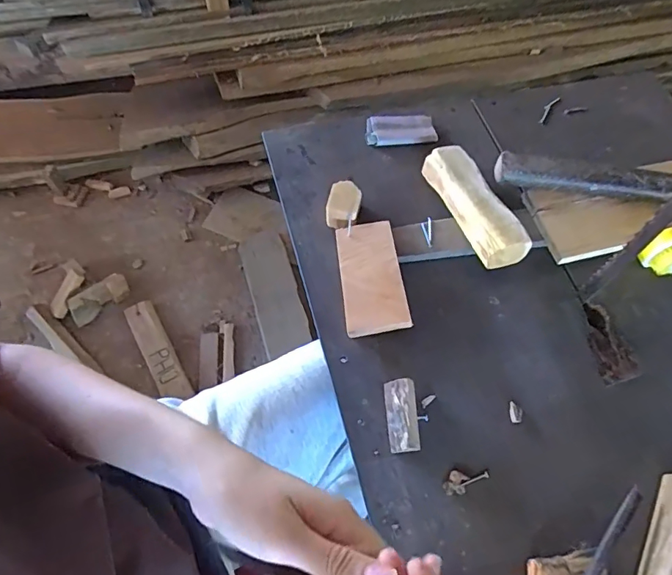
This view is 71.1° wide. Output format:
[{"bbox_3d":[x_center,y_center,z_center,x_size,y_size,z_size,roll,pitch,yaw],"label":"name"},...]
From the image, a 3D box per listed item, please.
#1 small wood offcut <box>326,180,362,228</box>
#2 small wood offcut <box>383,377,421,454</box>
[{"bbox_3d":[0.010,-0.103,0.586,0.038,0.034,0.058,15,64,3],"label":"small wood offcut"},{"bbox_3d":[0.066,0.130,0.476,0.027,0.028,0.070,-1,64,-5],"label":"small wood offcut"}]

